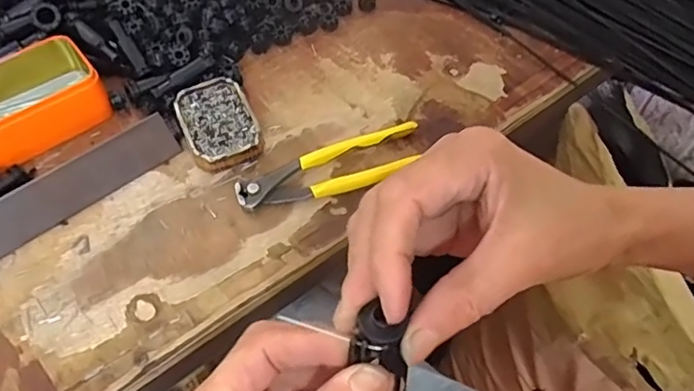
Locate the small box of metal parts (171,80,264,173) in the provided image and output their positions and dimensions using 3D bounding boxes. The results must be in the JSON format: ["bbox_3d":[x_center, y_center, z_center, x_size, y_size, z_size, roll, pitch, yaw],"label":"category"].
[{"bbox_3d":[-0.113,-0.063,0.486,0.060,0.022,0.089,-20,59,-14],"label":"small box of metal parts"}]

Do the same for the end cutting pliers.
[{"bbox_3d":[-0.011,-0.021,0.460,0.161,0.016,0.047,-17,58,-12],"label":"end cutting pliers"}]

